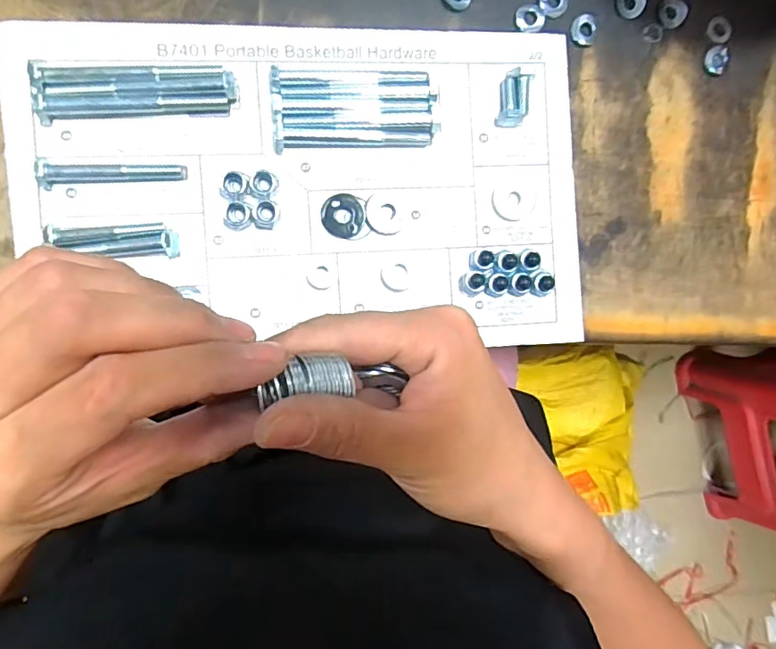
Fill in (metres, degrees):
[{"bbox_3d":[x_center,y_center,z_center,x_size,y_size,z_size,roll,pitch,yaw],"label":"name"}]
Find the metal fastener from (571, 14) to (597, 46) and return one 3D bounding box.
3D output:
[{"bbox_3d":[0.145,-0.218,0.383,0.018,0.005,0.021,-7,93,-8],"label":"metal fastener"}]

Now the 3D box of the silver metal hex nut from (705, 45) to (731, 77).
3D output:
[{"bbox_3d":[0.254,-0.205,0.399,0.018,0.004,0.023,19,89,-8],"label":"silver metal hex nut"}]

